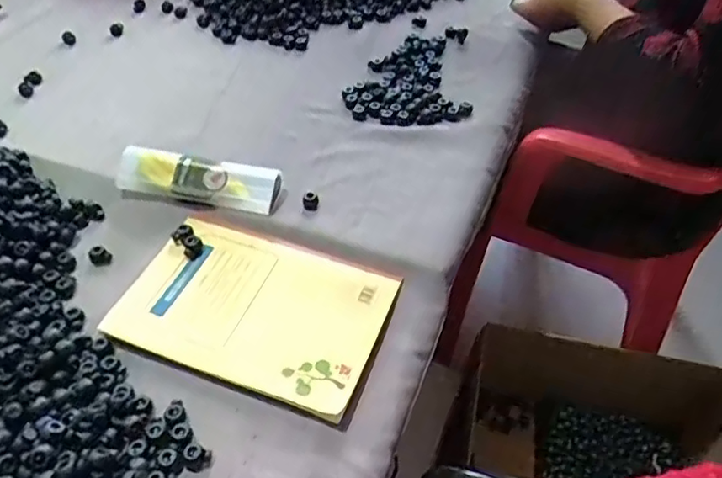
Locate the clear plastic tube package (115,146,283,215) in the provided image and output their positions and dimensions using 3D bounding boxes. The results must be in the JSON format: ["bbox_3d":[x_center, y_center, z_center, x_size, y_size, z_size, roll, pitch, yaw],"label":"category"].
[{"bbox_3d":[-0.152,-0.053,0.579,0.153,0.033,0.038,11,46,8],"label":"clear plastic tube package"}]

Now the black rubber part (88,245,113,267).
[{"bbox_3d":[-0.228,0.014,0.543,0.017,0.009,0.019,-22,50,-22],"label":"black rubber part"}]

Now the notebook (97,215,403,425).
[{"bbox_3d":[-0.085,0.051,0.501,0.202,0.010,0.136,17,47,13],"label":"notebook"}]

